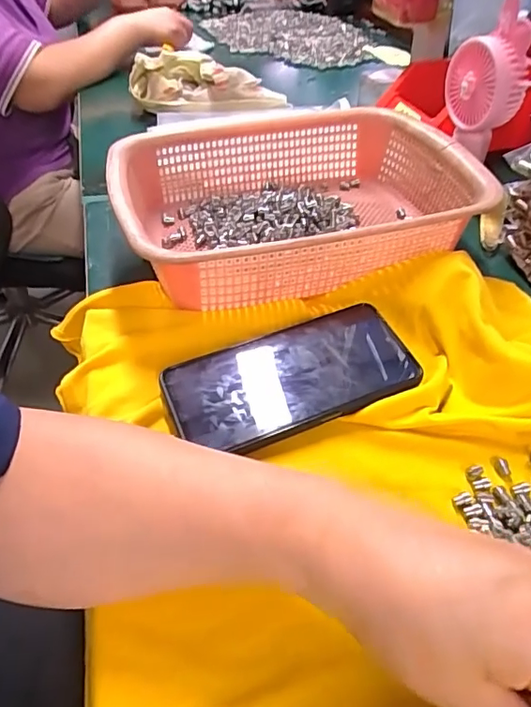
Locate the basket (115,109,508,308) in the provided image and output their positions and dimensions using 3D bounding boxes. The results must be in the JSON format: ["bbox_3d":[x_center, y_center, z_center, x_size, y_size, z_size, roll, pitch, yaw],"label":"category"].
[{"bbox_3d":[0.023,-0.134,0.449,0.281,0.070,0.211,-13,45,-11],"label":"basket"}]

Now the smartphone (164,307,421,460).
[{"bbox_3d":[0.019,0.015,0.344,0.163,0.013,0.077,-17,46,-15],"label":"smartphone"}]

